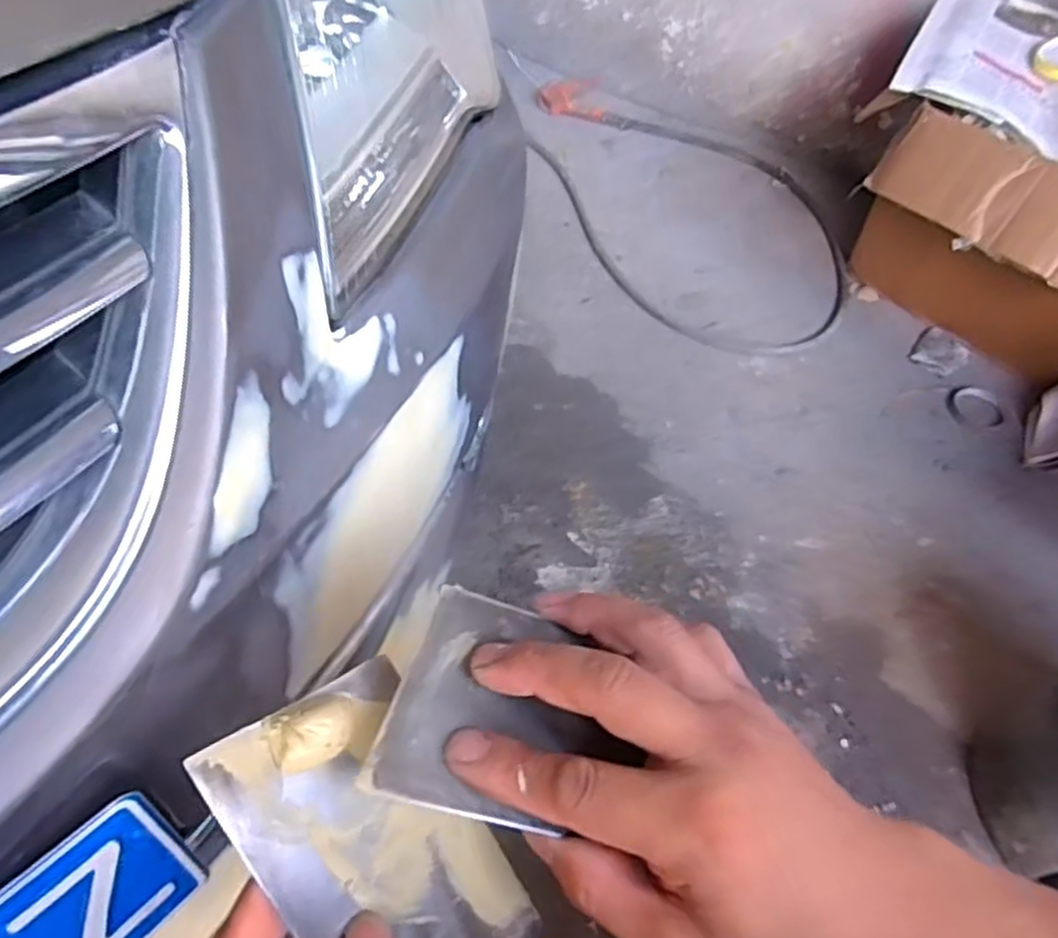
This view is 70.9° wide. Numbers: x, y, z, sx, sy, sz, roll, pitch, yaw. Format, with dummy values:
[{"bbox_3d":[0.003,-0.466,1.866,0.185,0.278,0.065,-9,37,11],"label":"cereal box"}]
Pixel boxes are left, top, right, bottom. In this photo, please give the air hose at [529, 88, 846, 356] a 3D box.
[{"bbox_3d":[0.322,-0.516,1.447,0.469,0.034,0.793,-15,58,-13],"label":"air hose"}]

